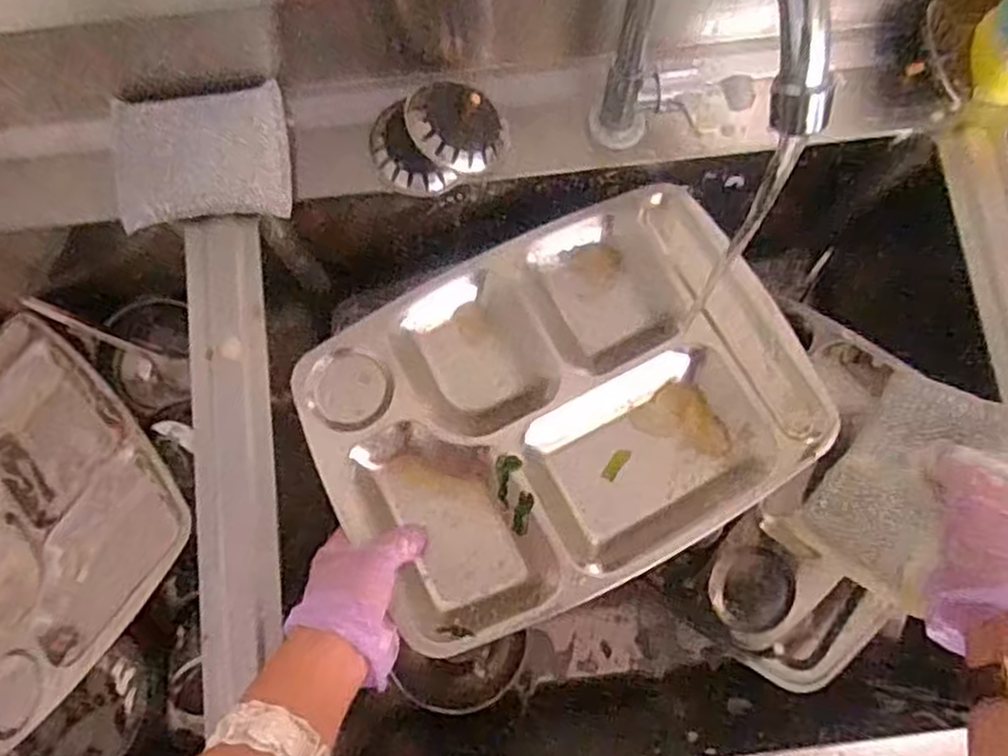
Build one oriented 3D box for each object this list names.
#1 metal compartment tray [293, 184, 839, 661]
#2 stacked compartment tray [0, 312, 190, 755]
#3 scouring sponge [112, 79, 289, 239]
[{"bbox_3d":[0.045,0.016,0.540,0.335,0.042,0.246,-29,80,-5],"label":"metal compartment tray"},{"bbox_3d":[-0.411,0.120,0.646,0.326,0.041,0.252,39,84,26],"label":"stacked compartment tray"},{"bbox_3d":[-0.213,-0.154,0.538,0.118,0.027,0.091,-5,78,-1],"label":"scouring sponge"}]

